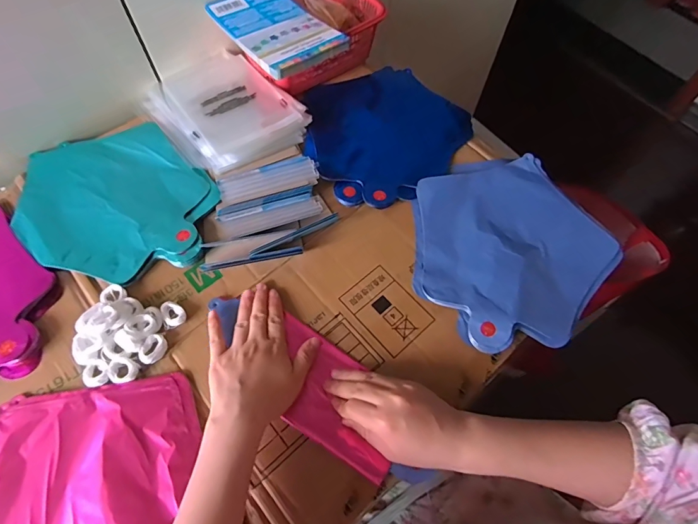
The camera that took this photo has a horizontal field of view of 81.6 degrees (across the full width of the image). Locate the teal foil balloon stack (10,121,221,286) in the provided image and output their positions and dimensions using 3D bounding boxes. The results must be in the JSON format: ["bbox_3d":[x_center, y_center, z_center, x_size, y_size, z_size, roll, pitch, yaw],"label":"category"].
[{"bbox_3d":[-0.290,-0.078,0.496,0.201,0.015,0.267,-41,71,-20],"label":"teal foil balloon stack"}]

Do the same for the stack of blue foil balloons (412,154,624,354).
[{"bbox_3d":[0.186,-0.023,0.483,0.234,0.016,0.229,-32,68,-16],"label":"stack of blue foil balloons"}]

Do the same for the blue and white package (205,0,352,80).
[{"bbox_3d":[-0.098,-0.314,0.537,0.114,0.013,0.188,-34,69,-17],"label":"blue and white package"}]

